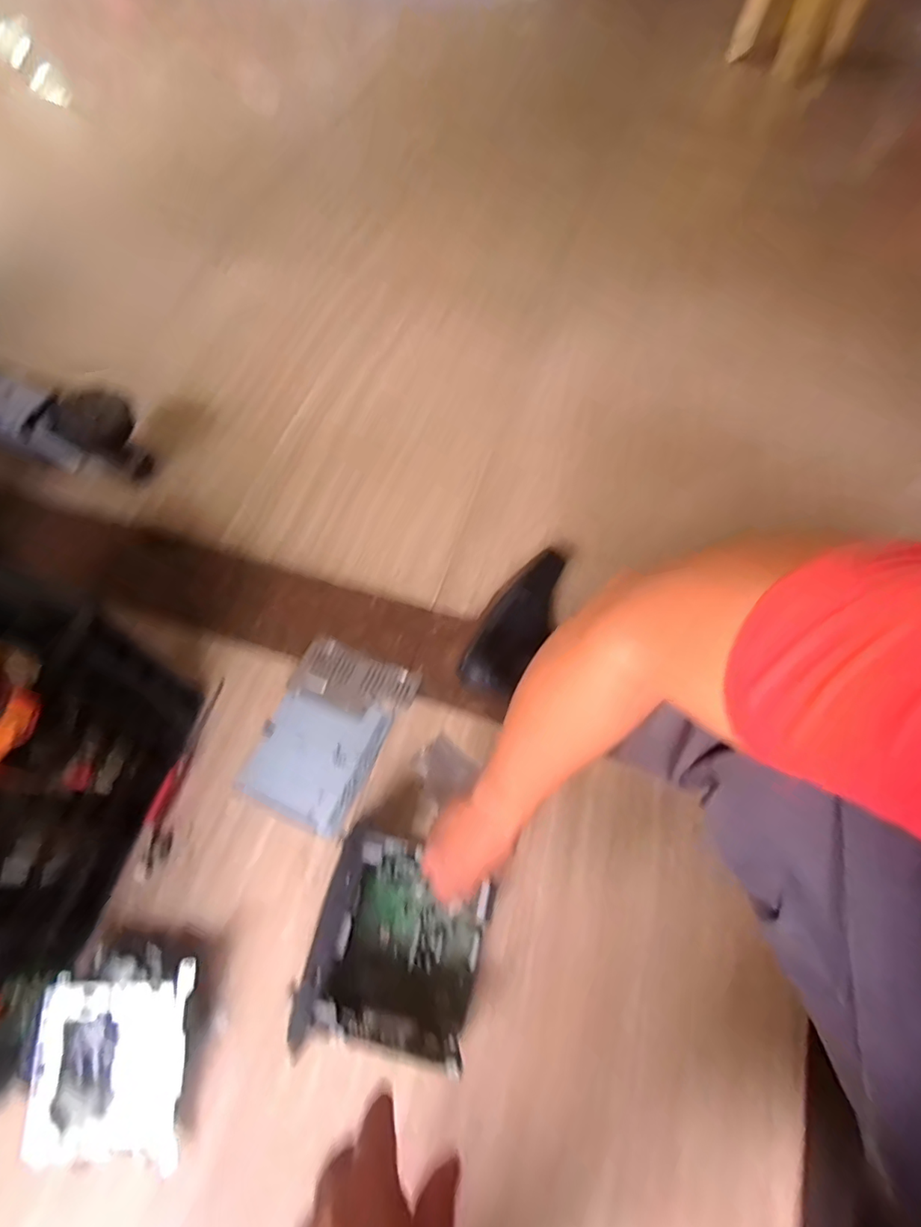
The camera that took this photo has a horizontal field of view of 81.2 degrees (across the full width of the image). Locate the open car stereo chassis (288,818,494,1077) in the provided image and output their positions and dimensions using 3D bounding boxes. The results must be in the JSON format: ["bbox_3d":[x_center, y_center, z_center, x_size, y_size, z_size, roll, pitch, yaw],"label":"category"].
[{"bbox_3d":[-0.059,0.348,0.572,0.163,0.106,0.184,14,61,5],"label":"open car stereo chassis"}]

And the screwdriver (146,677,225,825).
[{"bbox_3d":[-0.360,0.178,0.717,0.020,0.018,0.196,15,61,5],"label":"screwdriver"}]

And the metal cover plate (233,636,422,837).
[{"bbox_3d":[-0.182,0.161,0.746,0.166,0.033,0.236,22,62,9],"label":"metal cover plate"}]

